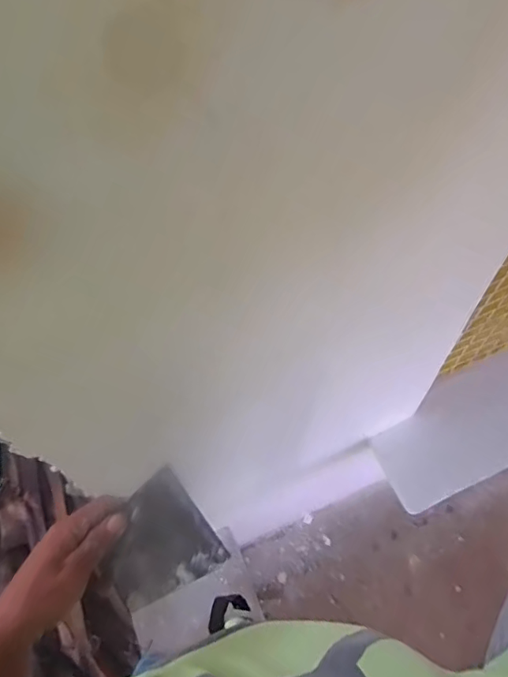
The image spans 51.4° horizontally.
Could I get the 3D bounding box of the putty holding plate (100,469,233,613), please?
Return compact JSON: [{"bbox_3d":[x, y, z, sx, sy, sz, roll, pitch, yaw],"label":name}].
[{"bbox_3d":[-0.090,0.180,0.464,0.100,0.010,0.091,-35,83,-1],"label":"putty holding plate"}]

